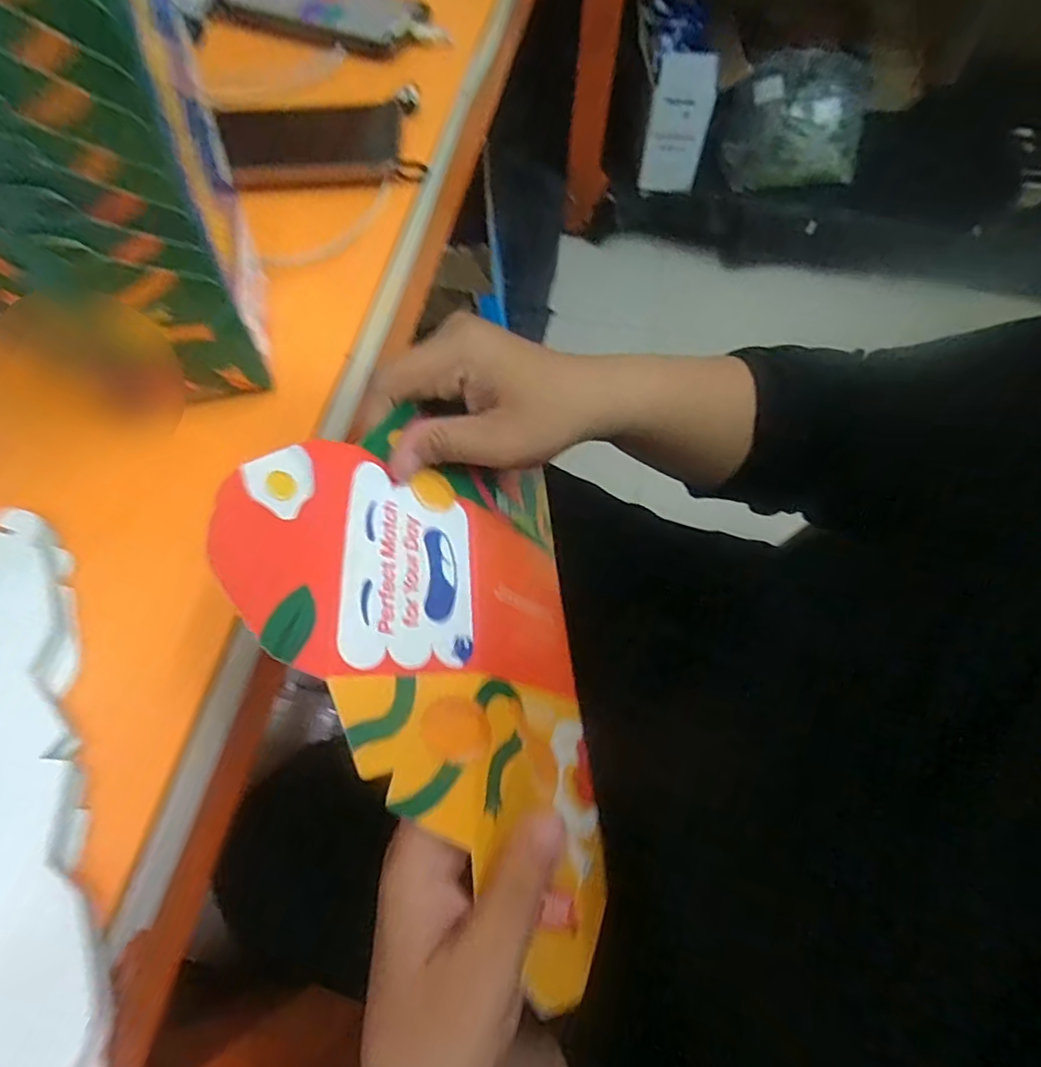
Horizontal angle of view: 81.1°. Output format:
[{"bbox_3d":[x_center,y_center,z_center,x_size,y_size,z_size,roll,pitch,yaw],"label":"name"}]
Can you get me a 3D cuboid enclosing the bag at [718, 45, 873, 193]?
[{"bbox_3d":[0.614,-0.880,1.296,0.325,0.248,0.105,-14,65,-8],"label":"bag"}]

